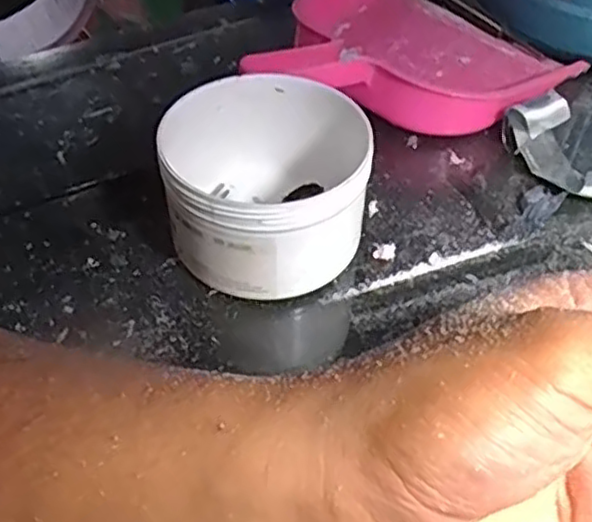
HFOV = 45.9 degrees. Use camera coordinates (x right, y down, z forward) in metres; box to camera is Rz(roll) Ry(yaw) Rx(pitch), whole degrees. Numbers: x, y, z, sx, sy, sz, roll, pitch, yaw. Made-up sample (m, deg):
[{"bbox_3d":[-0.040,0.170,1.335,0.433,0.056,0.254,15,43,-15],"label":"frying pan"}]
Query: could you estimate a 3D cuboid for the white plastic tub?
[{"bbox_3d":[-0.014,-0.035,0.316,0.086,0.062,0.089,1,48,-1],"label":"white plastic tub"}]

